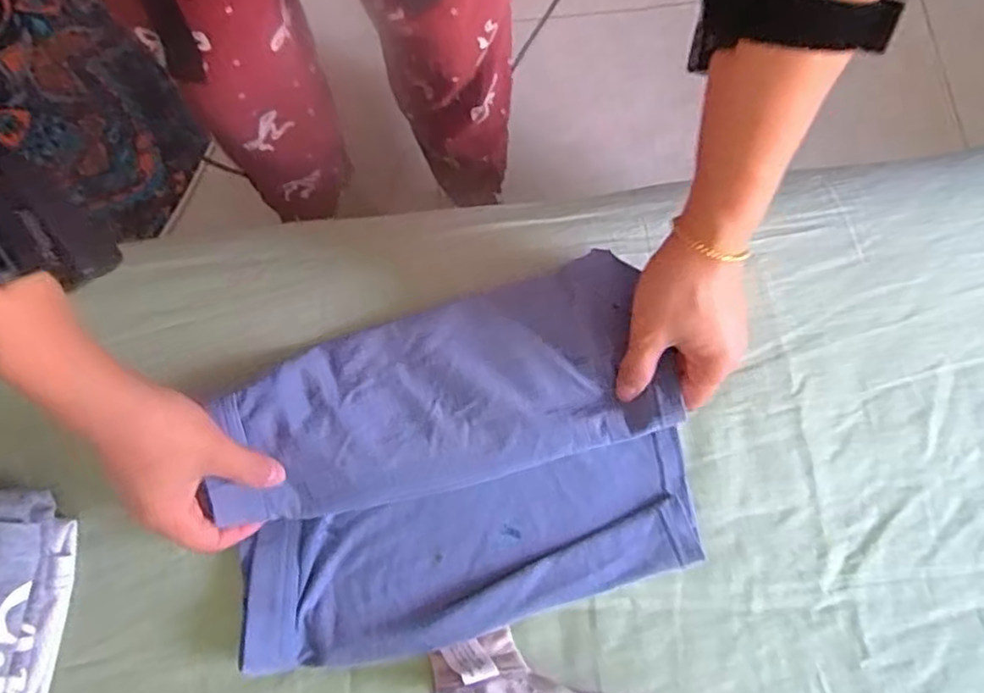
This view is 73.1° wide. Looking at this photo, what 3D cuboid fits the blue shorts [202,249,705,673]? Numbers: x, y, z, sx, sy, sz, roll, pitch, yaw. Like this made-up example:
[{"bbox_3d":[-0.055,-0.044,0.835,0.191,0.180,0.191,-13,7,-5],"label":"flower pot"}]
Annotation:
[{"bbox_3d":[-0.024,0.071,0.403,0.271,0.032,0.194,-17,77,-2],"label":"blue shorts"}]

